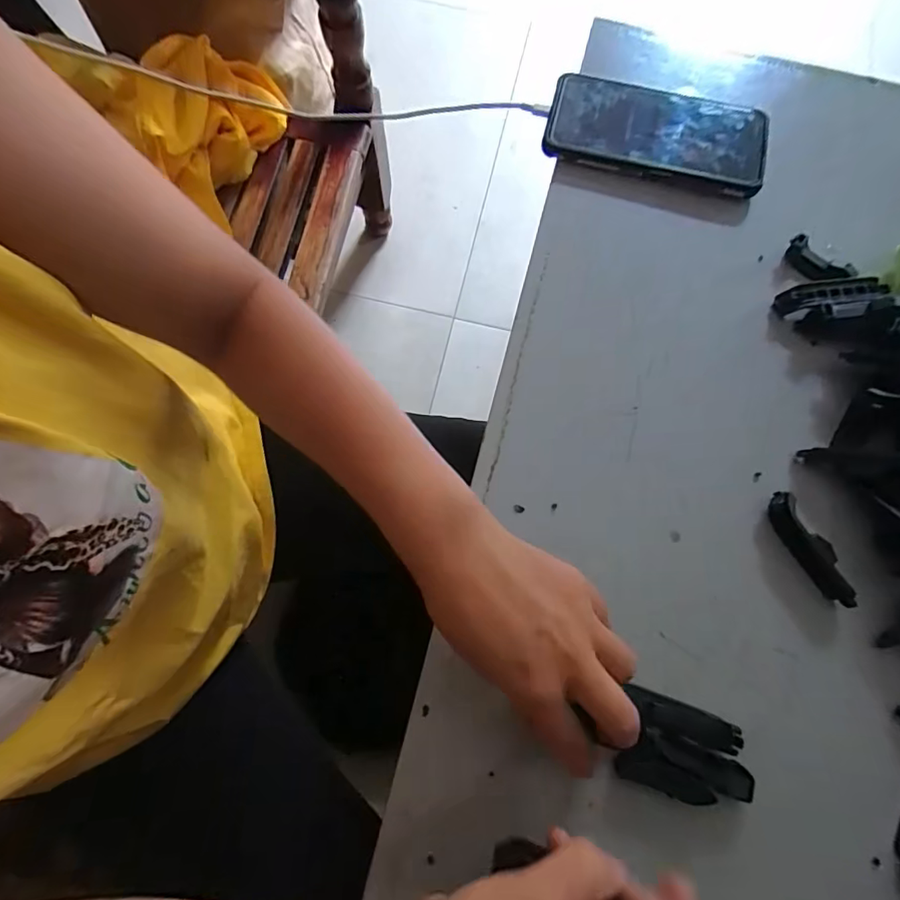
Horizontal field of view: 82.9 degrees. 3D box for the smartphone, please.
[{"bbox_3d":[0.159,-0.243,0.393,0.164,0.015,0.075,14,74,2],"label":"smartphone"}]

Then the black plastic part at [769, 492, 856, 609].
[{"bbox_3d":[0.226,0.063,0.321,0.017,0.012,0.074,-26,76,-9],"label":"black plastic part"}]

